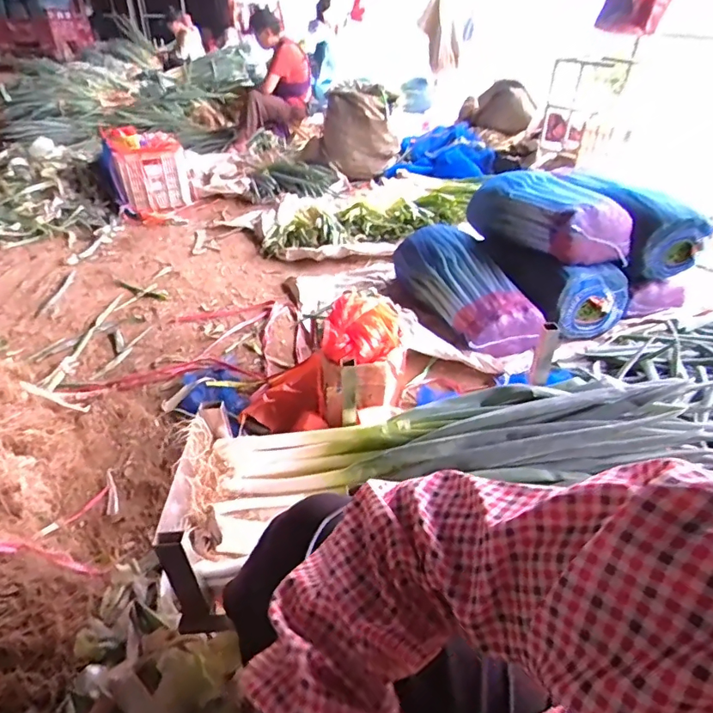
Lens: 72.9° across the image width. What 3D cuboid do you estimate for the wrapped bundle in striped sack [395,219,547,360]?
[{"bbox_3d":[0.375,-0.250,1.717,0.261,0.215,0.599,-12,36,-19],"label":"wrapped bundle in striped sack"}]

